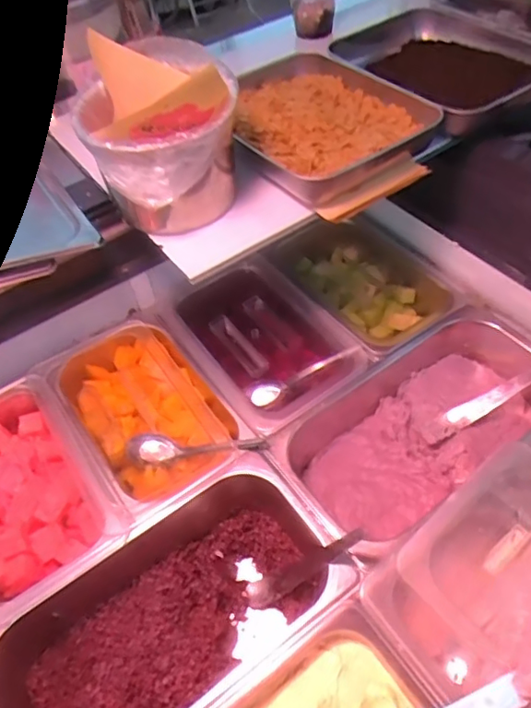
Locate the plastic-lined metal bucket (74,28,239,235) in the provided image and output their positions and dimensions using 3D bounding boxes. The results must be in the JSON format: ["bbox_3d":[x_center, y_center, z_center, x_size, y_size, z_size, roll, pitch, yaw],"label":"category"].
[{"bbox_3d":[-0.094,-0.205,0.557,0.133,0.135,0.140,4,49,9],"label":"plastic-lined metal bucket"}]

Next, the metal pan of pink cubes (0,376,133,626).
[{"bbox_3d":[-0.275,0.150,0.624,0.167,0.076,0.276,-32,53,-21],"label":"metal pan of pink cubes"}]

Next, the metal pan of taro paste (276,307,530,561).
[{"bbox_3d":[0.181,0.077,0.635,0.346,0.090,0.184,-30,53,-20],"label":"metal pan of taro paste"}]

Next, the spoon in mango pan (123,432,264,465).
[{"bbox_3d":[-0.076,0.106,0.626,0.163,0.028,0.030,-3,47,20],"label":"spoon in mango pan"}]

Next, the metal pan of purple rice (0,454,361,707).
[{"bbox_3d":[-0.093,0.263,0.540,0.325,0.104,0.177,-31,53,-21],"label":"metal pan of purple rice"}]

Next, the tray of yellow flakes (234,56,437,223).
[{"bbox_3d":[0.052,-0.257,0.637,0.188,0.049,0.261,-32,53,-21],"label":"tray of yellow flakes"}]

